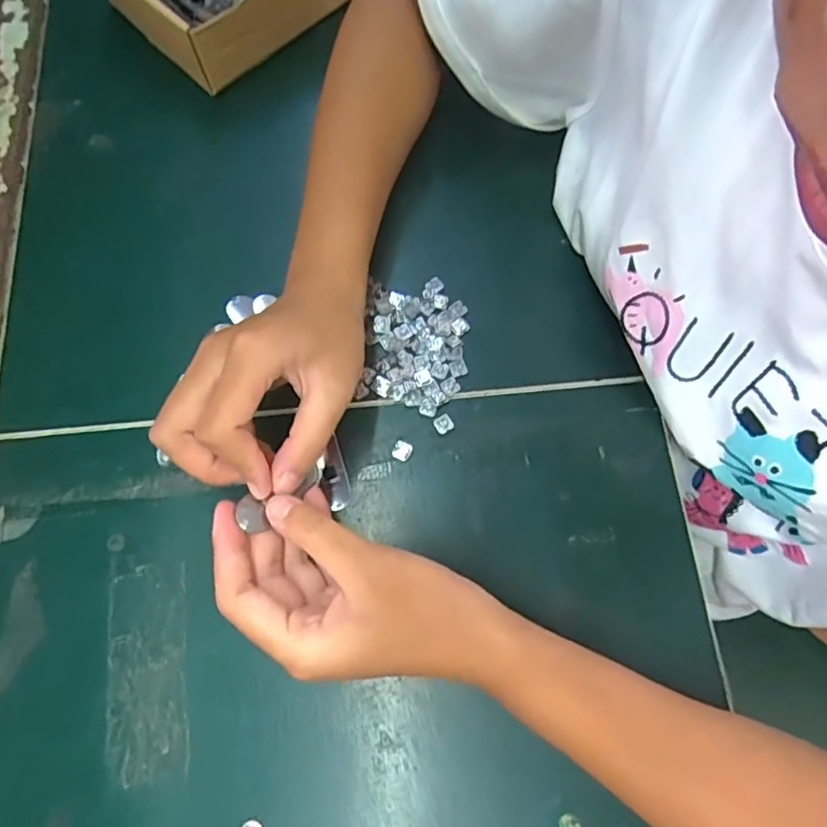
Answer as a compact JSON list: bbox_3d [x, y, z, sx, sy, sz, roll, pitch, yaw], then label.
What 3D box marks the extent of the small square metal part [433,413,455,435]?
[{"bbox_3d":[0.018,0.006,0.347,0.010,0.004,0.011,-30,74,-8],"label":"small square metal part"}]

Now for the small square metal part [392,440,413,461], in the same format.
[{"bbox_3d":[-0.007,0.021,0.343,0.012,0.004,0.011,24,74,9],"label":"small square metal part"}]

